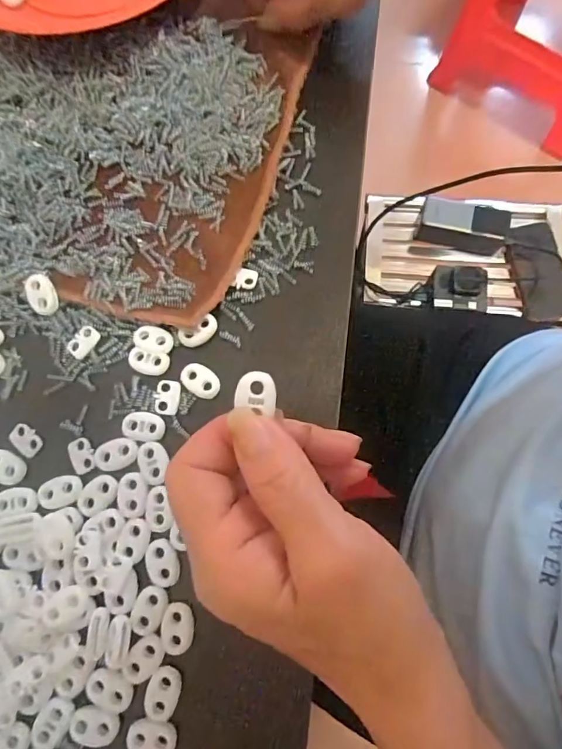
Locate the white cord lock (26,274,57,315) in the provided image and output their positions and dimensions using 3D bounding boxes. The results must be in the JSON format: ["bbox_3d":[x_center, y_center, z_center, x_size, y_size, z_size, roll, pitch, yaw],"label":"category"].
[{"bbox_3d":[-0.133,-0.044,0.255,0.014,0.004,0.022,-17,98,-11],"label":"white cord lock"}]

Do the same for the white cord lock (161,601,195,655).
[{"bbox_3d":[-0.049,0.121,0.219,0.015,0.004,0.022,4,77,1],"label":"white cord lock"}]

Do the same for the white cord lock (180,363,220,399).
[{"bbox_3d":[-0.043,0.004,0.248,0.023,0.004,0.015,31,79,7],"label":"white cord lock"}]

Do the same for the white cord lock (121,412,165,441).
[{"bbox_3d":[-0.073,0.027,0.242,0.022,0.004,0.014,8,77,2],"label":"white cord lock"}]

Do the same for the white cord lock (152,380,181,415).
[{"bbox_3d":[-0.062,0.012,0.247,0.014,0.004,0.018,6,77,2],"label":"white cord lock"}]

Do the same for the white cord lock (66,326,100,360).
[{"bbox_3d":[-0.110,-0.018,0.256,0.013,0.004,0.019,40,80,9],"label":"white cord lock"}]

